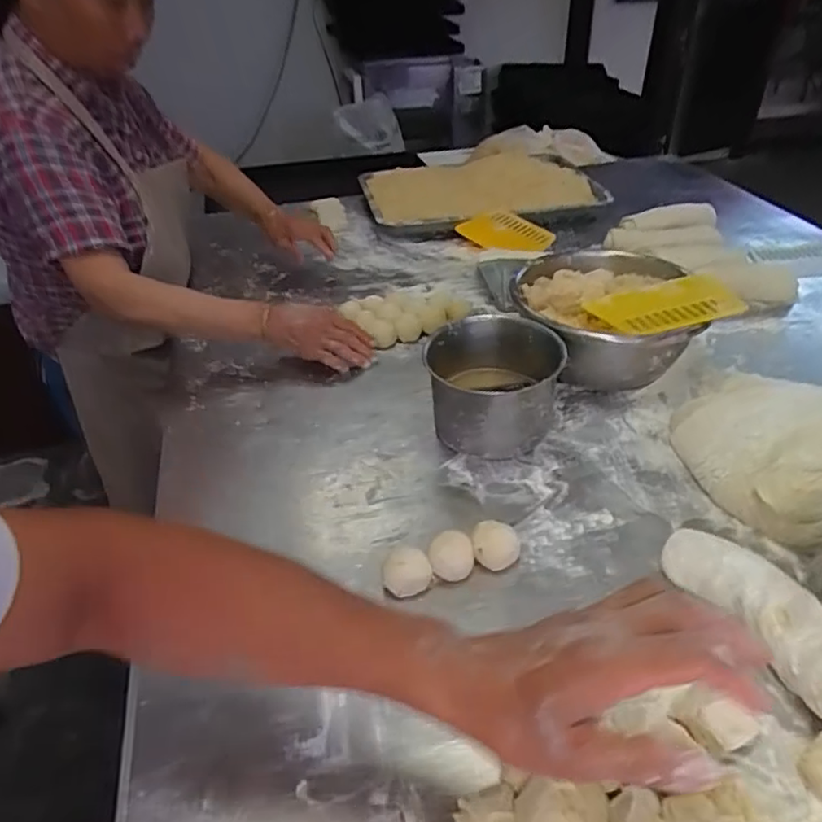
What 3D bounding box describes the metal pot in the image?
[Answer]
[{"bbox_3d":[0.095,-0.025,0.727,0.144,0.108,0.149,3,37,6],"label":"metal pot"}]

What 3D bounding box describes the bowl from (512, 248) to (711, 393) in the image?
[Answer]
[{"bbox_3d":[0.249,-0.115,0.836,0.213,0.109,0.228,-1,37,1],"label":"bowl"}]

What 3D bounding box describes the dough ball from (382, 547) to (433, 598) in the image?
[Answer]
[{"bbox_3d":[-0.004,0.150,0.566,0.042,0.037,0.038,-7,38,-7],"label":"dough ball"}]

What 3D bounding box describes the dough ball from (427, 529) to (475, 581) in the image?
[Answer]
[{"bbox_3d":[0.038,0.138,0.581,0.040,0.037,0.035,2,37,5],"label":"dough ball"}]

